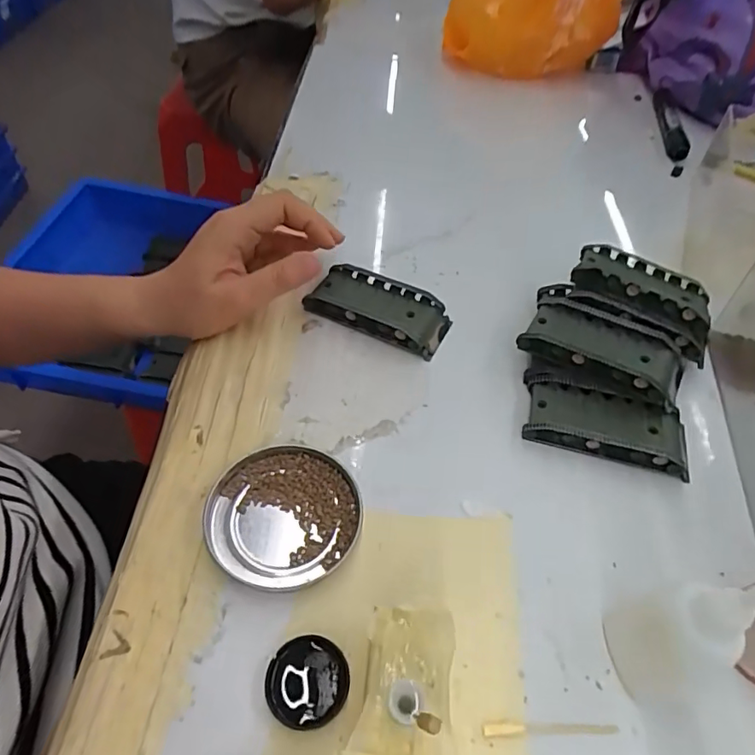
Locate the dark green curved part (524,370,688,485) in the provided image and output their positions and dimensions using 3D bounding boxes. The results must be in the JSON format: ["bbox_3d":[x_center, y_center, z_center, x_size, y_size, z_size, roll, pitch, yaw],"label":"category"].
[{"bbox_3d":[0.138,0.028,0.329,0.095,0.020,0.043,16,52,9],"label":"dark green curved part"}]

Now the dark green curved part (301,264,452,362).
[{"bbox_3d":[0.002,-0.049,0.380,0.096,0.020,0.044,22,53,13],"label":"dark green curved part"}]

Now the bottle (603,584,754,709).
[{"bbox_3d":[0.130,0.107,0.223,0.045,0.094,0.040,-5,52,-8],"label":"bottle"}]

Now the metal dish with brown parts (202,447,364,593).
[{"bbox_3d":[-0.050,0.072,0.286,0.080,0.007,0.074,2,51,-2],"label":"metal dish with brown parts"}]

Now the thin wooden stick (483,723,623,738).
[{"bbox_3d":[0.075,0.152,0.234,0.059,0.004,0.005,1,51,-3],"label":"thin wooden stick"}]

